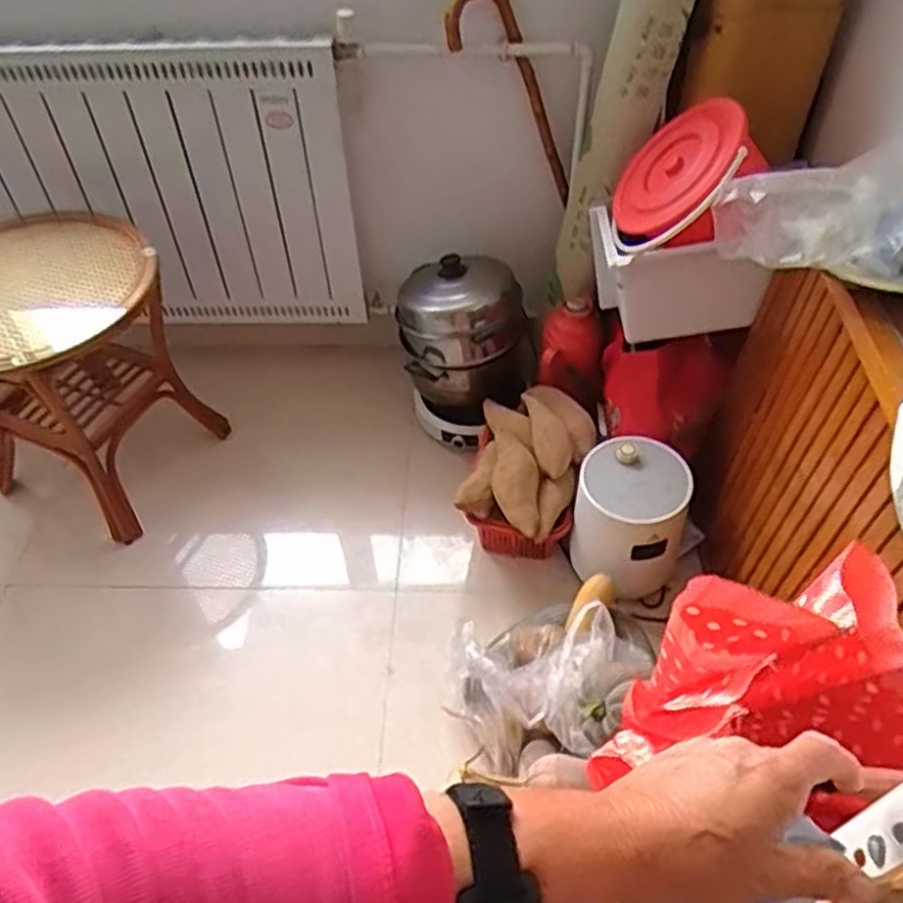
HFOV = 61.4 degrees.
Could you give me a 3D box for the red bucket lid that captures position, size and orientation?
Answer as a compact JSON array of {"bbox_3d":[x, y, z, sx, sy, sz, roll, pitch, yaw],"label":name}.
[{"bbox_3d":[0.354,-0.445,1.191,0.218,0.019,0.209,-34,47,47],"label":"red bucket lid"}]

